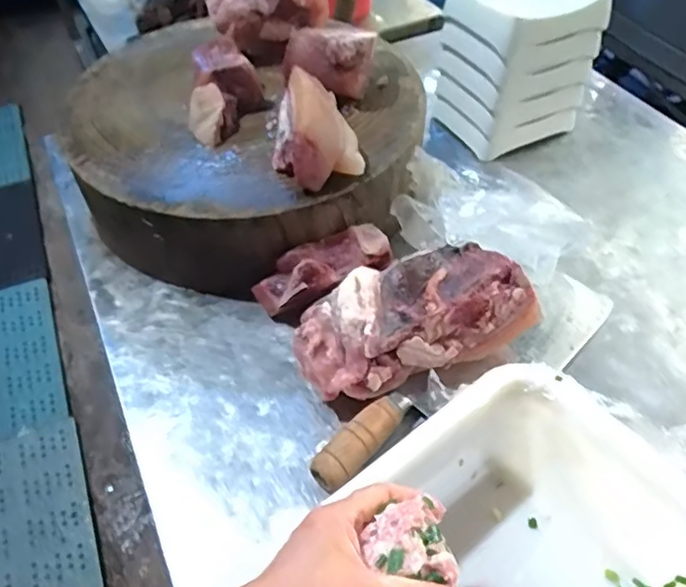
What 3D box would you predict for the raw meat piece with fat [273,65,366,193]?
[{"bbox_3d":[-0.033,-0.161,0.560,0.075,0.075,0.108,-14,52,-12],"label":"raw meat piece with fat"}]

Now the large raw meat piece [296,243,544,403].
[{"bbox_3d":[0.060,0.026,0.527,0.204,0.089,0.096,-15,52,-12],"label":"large raw meat piece"}]

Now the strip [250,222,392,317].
[{"bbox_3d":[-0.022,-0.025,0.571,0.139,0.043,0.044,-27,51,2],"label":"strip"}]

